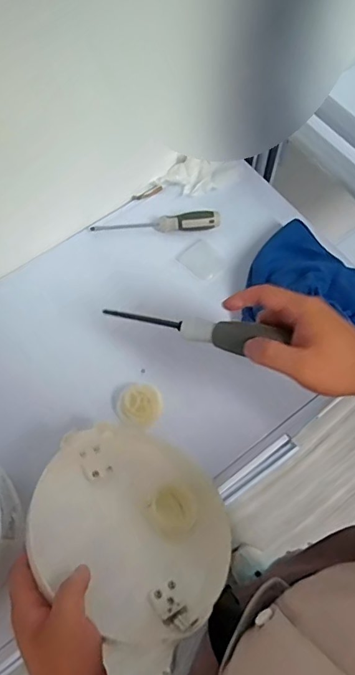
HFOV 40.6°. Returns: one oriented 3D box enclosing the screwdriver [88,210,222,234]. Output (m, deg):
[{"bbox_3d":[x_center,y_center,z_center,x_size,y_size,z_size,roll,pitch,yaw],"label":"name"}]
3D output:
[{"bbox_3d":[-0.031,-0.169,0.705,0.188,0.025,0.022,-1,67,-1],"label":"screwdriver"}]

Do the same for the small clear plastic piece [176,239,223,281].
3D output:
[{"bbox_3d":[0.034,-0.112,0.701,0.047,0.004,0.056,-42,87,-9],"label":"small clear plastic piece"}]

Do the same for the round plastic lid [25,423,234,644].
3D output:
[{"bbox_3d":[-0.047,0.186,0.484,0.197,0.023,0.212,18,45,-19],"label":"round plastic lid"}]

